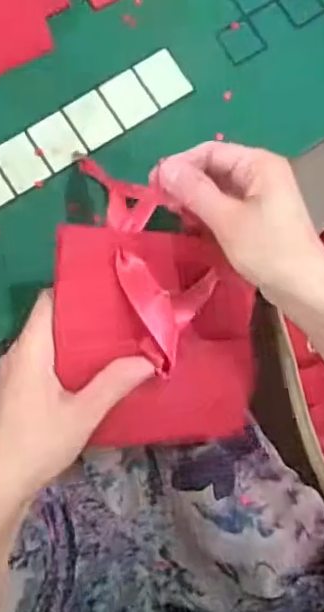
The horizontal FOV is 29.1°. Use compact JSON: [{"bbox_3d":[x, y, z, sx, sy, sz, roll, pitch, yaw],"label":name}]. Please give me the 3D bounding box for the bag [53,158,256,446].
[{"bbox_3d":[0.000,0.003,0.395,0.129,0.024,0.162,1,87,-19],"label":"bag"}]

